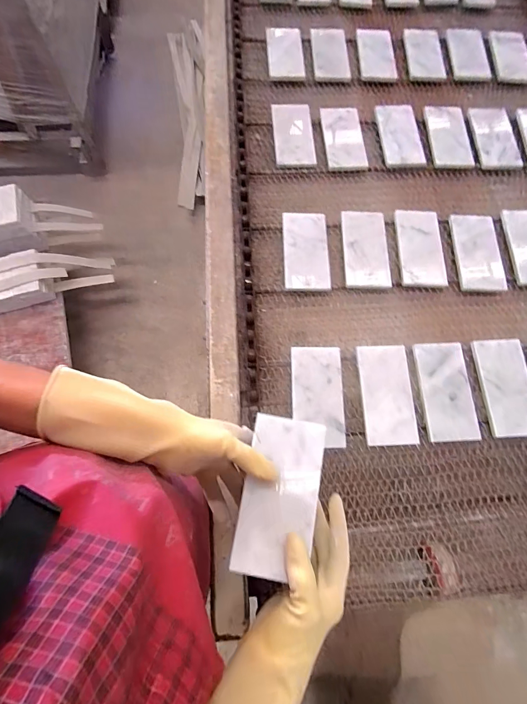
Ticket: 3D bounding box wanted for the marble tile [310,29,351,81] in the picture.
[{"bbox_3d":[0.152,-0.679,0.760,0.079,0.012,0.160,0,71,-2],"label":"marble tile"}]

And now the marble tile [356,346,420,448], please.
[{"bbox_3d":[0.194,0.065,0.521,0.083,0.013,0.151,-1,71,-2],"label":"marble tile"}]

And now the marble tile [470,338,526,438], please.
[{"bbox_3d":[0.391,0.055,0.537,0.078,0.013,0.154,-6,75,4],"label":"marble tile"}]

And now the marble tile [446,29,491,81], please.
[{"bbox_3d":[0.476,-0.700,0.783,0.081,0.014,0.165,5,71,0],"label":"marble tile"}]

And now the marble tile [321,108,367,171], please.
[{"bbox_3d":[0.160,-0.437,0.681,0.082,0.011,0.152,-3,72,-3],"label":"marble tile"}]

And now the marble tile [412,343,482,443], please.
[{"bbox_3d":[0.289,0.060,0.528,0.078,0.008,0.152,-2,71,-3],"label":"marble tile"}]

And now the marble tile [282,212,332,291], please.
[{"bbox_3d":[0.074,-0.180,0.589,0.078,0.010,0.154,-2,71,3],"label":"marble tile"}]

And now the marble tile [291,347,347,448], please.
[{"bbox_3d":[0.084,0.067,0.517,0.078,0.013,0.151,0,71,-2],"label":"marble tile"}]

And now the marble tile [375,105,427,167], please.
[{"bbox_3d":[0.281,-0.451,0.692,0.084,0.012,0.150,-3,74,-7],"label":"marble tile"}]

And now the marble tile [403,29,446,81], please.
[{"bbox_3d":[0.371,-0.695,0.778,0.087,0.016,0.156,2,71,-1],"label":"marble tile"}]

